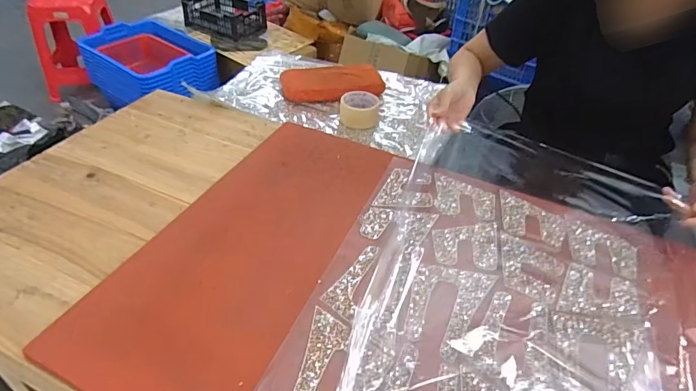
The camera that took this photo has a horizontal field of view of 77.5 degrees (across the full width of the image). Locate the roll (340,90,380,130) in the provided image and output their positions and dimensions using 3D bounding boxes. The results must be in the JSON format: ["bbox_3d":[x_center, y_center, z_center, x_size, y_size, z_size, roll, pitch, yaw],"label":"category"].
[{"bbox_3d":[0.029,-0.204,1.049,0.095,0.061,0.084,1,41,-4],"label":"roll"}]

